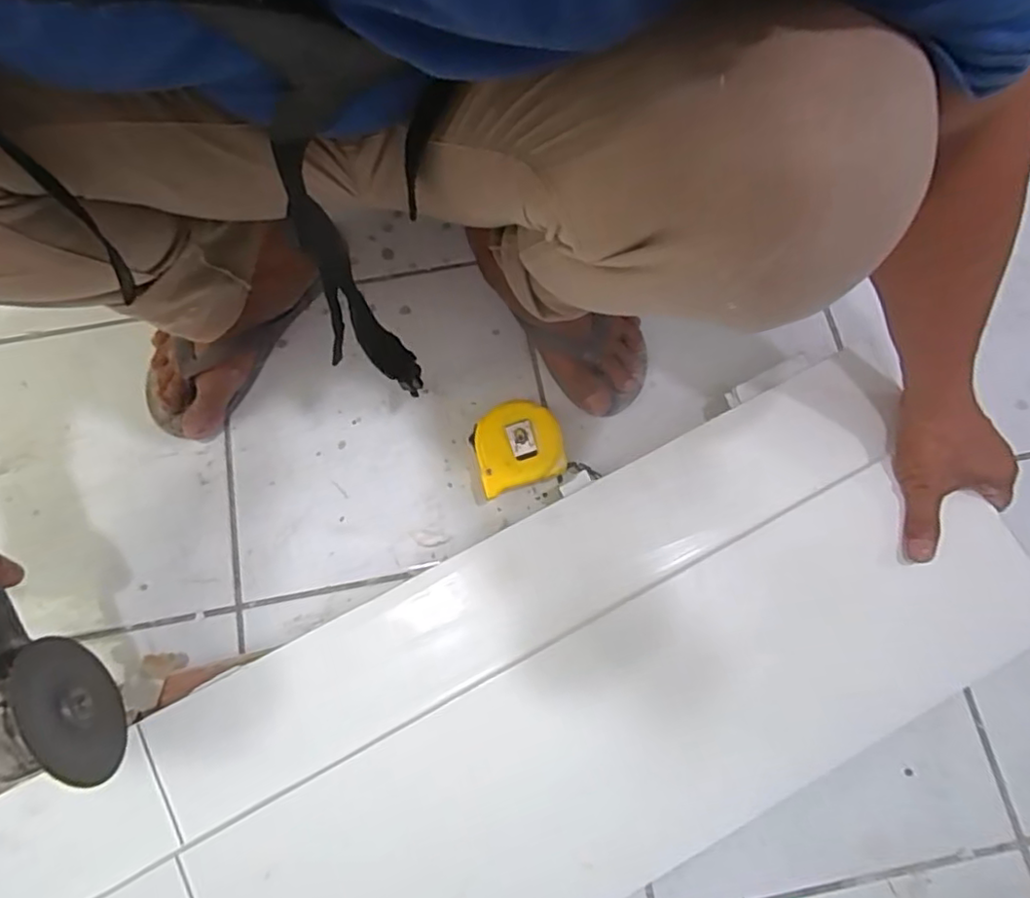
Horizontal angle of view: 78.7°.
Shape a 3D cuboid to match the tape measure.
[{"bbox_3d":[0.001,0.000,0.562,0.076,0.050,0.070,-20,75,-6],"label":"tape measure"}]

